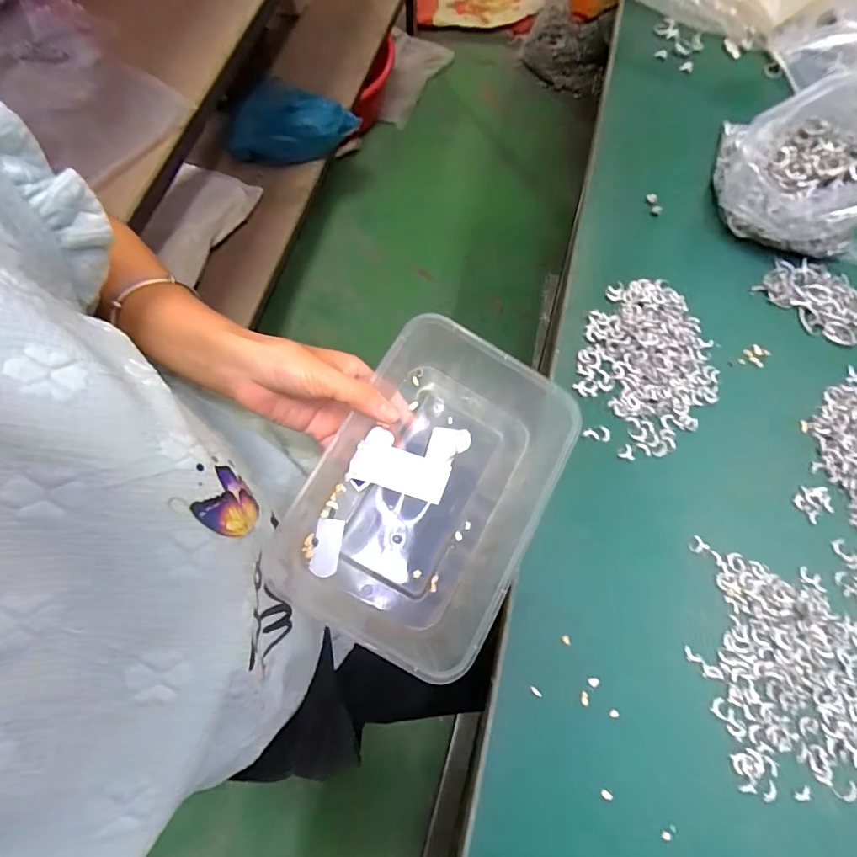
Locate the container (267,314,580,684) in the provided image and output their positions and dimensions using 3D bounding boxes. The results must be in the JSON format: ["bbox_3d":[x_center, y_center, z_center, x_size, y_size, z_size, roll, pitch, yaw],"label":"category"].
[{"bbox_3d":[0.003,0.045,0.343,0.154,0.062,0.217,30,74,7],"label":"container"}]

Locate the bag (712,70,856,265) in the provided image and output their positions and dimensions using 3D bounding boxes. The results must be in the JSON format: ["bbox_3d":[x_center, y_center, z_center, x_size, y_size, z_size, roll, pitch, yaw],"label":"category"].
[{"bbox_3d":[0.378,-0.252,0.447,0.169,0.110,0.138,23,73,5],"label":"bag"}]

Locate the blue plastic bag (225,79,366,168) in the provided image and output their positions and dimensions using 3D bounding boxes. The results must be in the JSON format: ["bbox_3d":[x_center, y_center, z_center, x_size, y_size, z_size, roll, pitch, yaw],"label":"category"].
[{"bbox_3d":[-0.325,-0.724,1.128,0.300,0.103,0.157,14,72,2],"label":"blue plastic bag"}]

